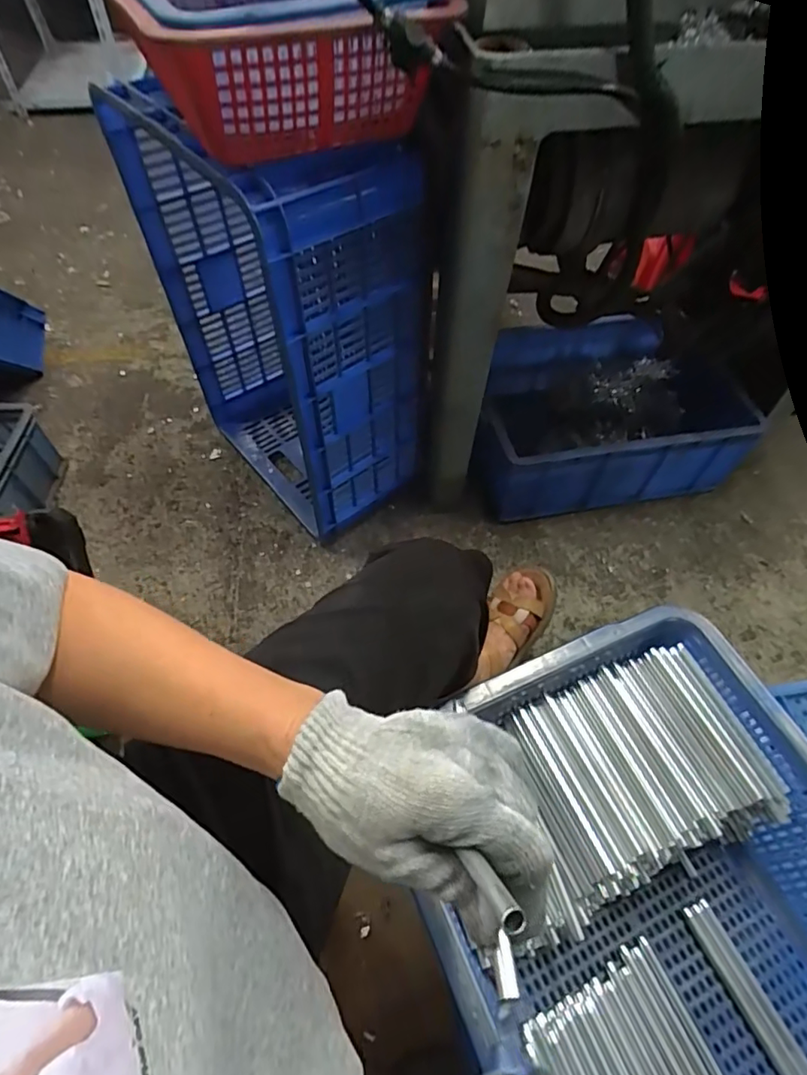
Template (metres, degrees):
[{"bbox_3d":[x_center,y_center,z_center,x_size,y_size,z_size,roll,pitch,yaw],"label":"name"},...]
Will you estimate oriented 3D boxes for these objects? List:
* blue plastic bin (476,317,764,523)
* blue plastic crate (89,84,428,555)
[{"bbox_3d":[0.382,-0.247,1.086,0.528,0.169,0.368,-7,58,-5],"label":"blue plastic bin"},{"bbox_3d":[-0.199,-0.330,0.883,0.223,0.601,0.454,-34,64,-21],"label":"blue plastic crate"}]

